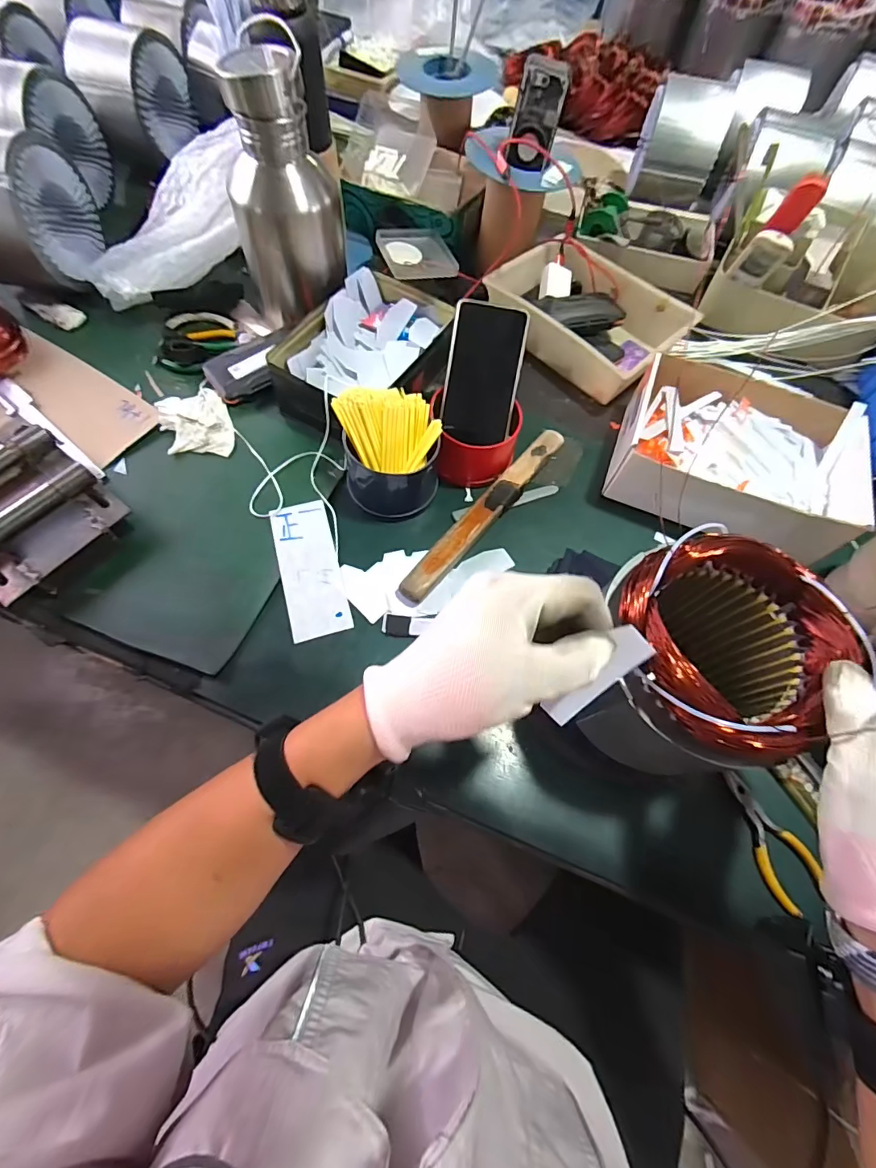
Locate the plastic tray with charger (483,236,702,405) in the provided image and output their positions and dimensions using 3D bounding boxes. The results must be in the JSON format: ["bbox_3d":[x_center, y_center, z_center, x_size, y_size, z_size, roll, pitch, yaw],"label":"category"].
[{"bbox_3d":[0.198,-0.363,0.623,0.246,0.059,0.175,41,70,14],"label":"plastic tray with charger"}]

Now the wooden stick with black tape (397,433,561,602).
[{"bbox_3d":[0.056,-0.082,0.493,0.030,0.021,0.275,37,69,13],"label":"wooden stick with black tape"}]

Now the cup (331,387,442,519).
[{"bbox_3d":[-0.049,-0.136,0.474,0.099,0.087,0.095,1,66,-2],"label":"cup"}]

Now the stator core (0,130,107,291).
[{"bbox_3d":[-0.527,-0.467,0.579,0.132,0.143,0.153,-3,66,-4],"label":"stator core"}]

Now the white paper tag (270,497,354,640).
[{"bbox_3d":[-0.131,-0.018,0.465,0.059,0.004,0.150,-14,67,-9],"label":"white paper tag"}]

